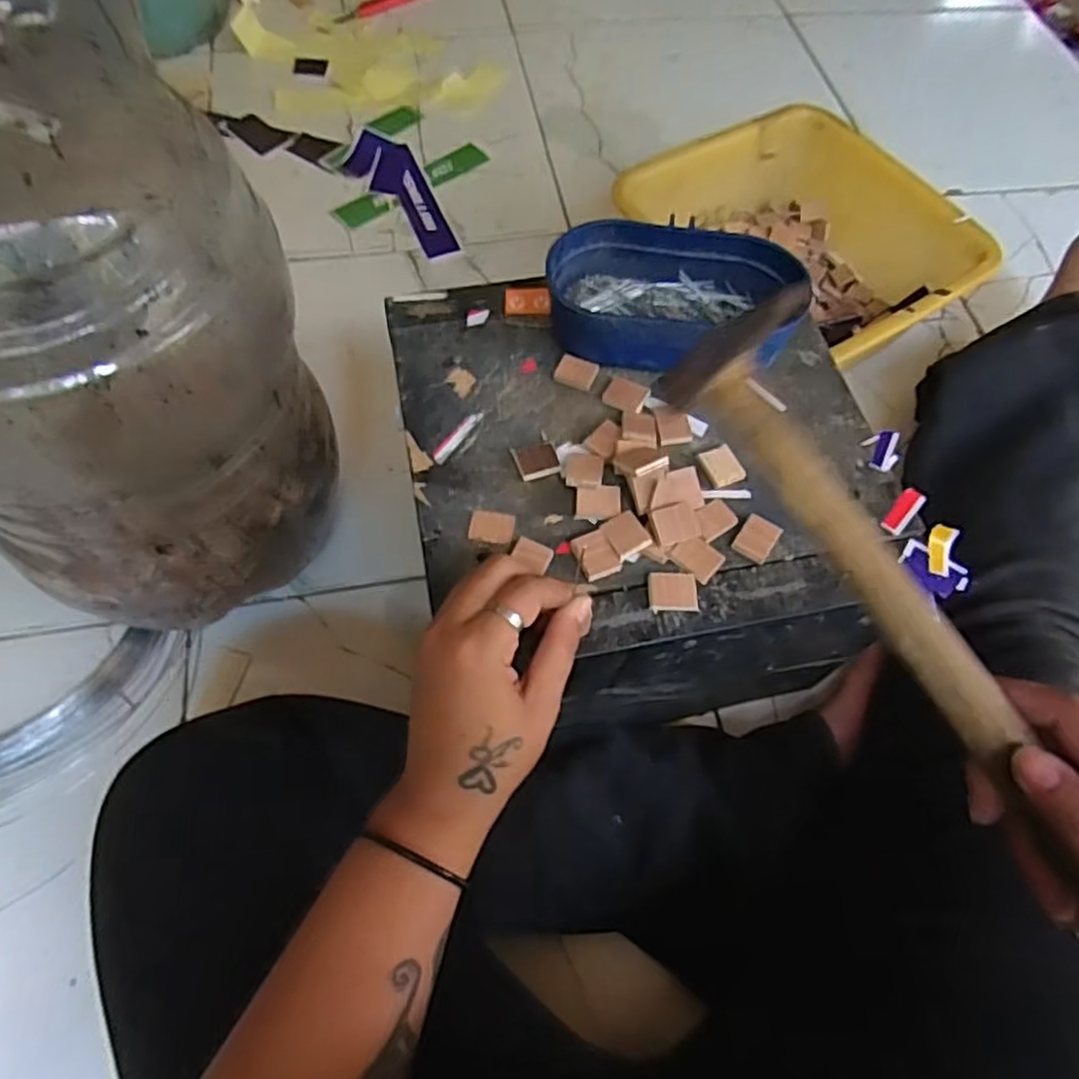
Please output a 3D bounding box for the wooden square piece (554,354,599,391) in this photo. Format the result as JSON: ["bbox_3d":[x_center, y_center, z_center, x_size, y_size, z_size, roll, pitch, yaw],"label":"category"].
[{"bbox_3d":[0.023,-0.104,0.450,0.025,0.005,0.021,22,63,8],"label":"wooden square piece"}]

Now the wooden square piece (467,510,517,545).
[{"bbox_3d":[-0.026,-0.008,0.399,0.024,0.004,0.019,7,62,1],"label":"wooden square piece"}]

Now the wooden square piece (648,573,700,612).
[{"bbox_3d":[0.071,0.027,0.380,0.026,0.004,0.020,1,62,-2],"label":"wooden square piece"}]

